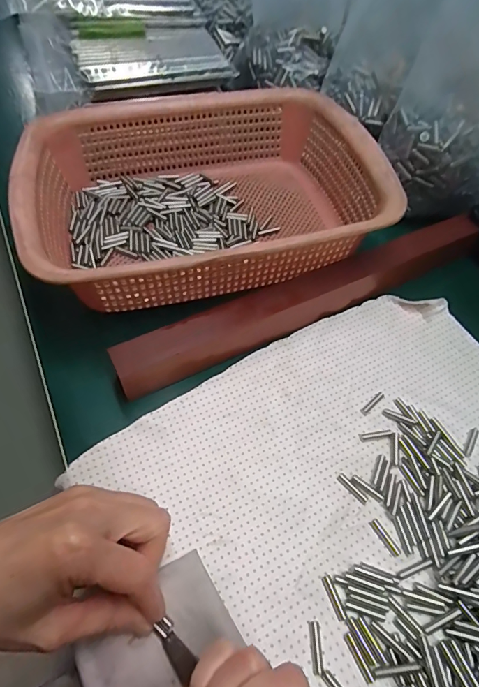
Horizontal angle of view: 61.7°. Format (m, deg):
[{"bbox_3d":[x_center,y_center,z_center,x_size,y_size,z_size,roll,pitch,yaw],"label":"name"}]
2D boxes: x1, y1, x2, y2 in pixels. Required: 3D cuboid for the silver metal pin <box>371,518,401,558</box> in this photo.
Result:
[{"bbox_3d":[0.091,0.121,0.250,0.006,0.004,0.023,-23,60,-18],"label":"silver metal pin"}]

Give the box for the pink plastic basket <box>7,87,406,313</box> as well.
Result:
[{"bbox_3d":[-0.033,-0.133,0.368,0.293,0.084,0.226,-11,57,-11],"label":"pink plastic basket"}]

